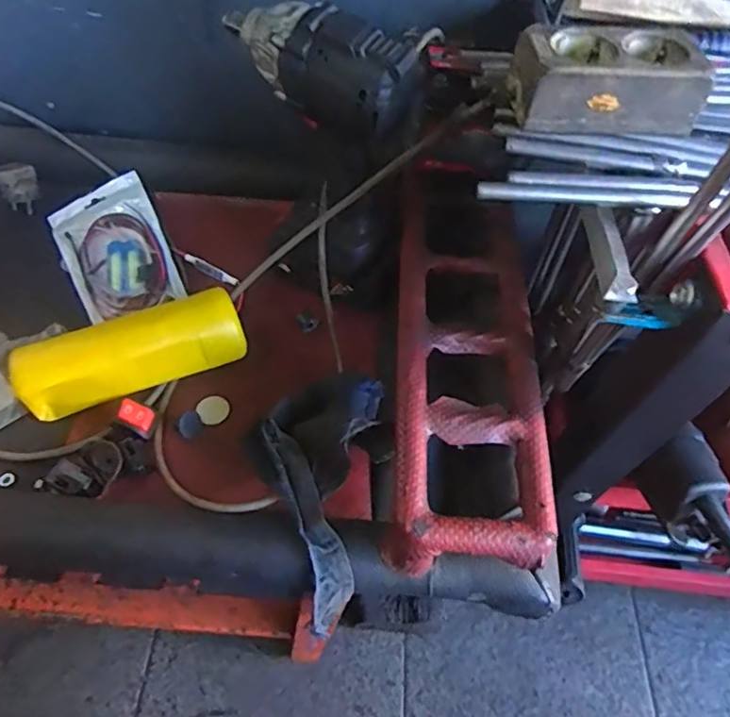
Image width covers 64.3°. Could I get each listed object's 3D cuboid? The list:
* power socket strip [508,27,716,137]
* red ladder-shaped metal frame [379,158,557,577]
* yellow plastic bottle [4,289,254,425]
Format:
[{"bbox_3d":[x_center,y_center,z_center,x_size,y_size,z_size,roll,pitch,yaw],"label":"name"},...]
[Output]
[{"bbox_3d":[0.143,-0.169,0.351,0.114,0.038,0.049,1,55,-5],"label":"power socket strip"},{"bbox_3d":[0.077,-0.009,0.466,0.106,0.058,0.340,6,54,-1],"label":"red ladder-shaped metal frame"},{"bbox_3d":[-0.184,-0.005,0.463,0.167,0.052,0.044,-17,58,-16],"label":"yellow plastic bottle"}]

